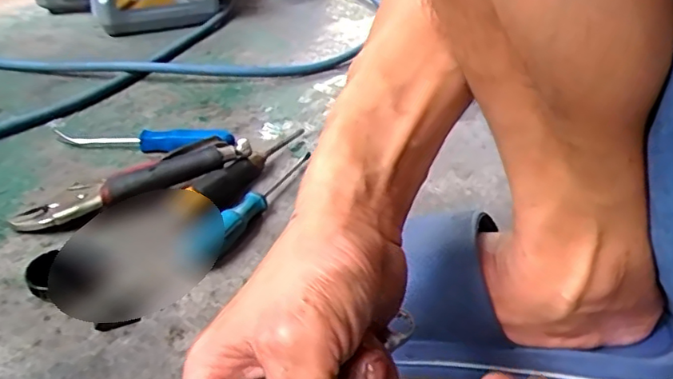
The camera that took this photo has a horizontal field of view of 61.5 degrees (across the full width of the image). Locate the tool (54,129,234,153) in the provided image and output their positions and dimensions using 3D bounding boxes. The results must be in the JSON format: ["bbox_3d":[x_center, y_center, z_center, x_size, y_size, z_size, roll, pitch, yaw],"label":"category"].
[{"bbox_3d":[-0.214,-0.056,0.617,0.203,0.030,0.028,6,33,7],"label":"tool"}]

